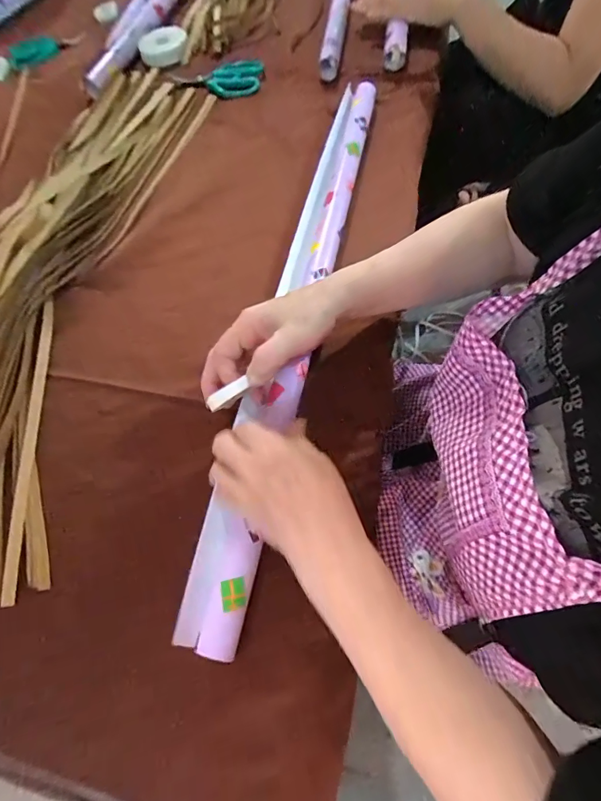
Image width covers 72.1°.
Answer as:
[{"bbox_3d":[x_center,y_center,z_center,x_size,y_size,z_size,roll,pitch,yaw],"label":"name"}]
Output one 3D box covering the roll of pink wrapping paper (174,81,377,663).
[{"bbox_3d":[-0.002,-0.122,0.427,0.057,0.043,0.676,11,66,9],"label":"roll of pink wrapping paper"}]

